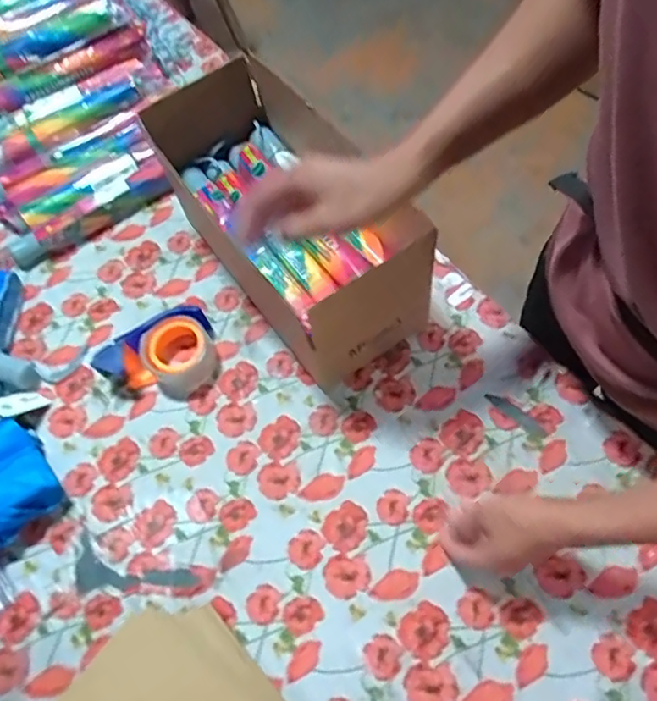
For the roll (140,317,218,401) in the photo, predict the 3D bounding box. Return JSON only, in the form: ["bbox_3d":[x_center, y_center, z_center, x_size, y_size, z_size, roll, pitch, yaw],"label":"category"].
[{"bbox_3d":[-0.186,0.007,0.750,0.084,0.052,0.083,-3,63,5],"label":"roll"}]

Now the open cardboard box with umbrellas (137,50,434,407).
[{"bbox_3d":[-0.054,-0.163,0.734,0.152,0.188,0.377,-32,68,-16],"label":"open cardboard box with umbrellas"}]

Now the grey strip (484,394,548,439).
[{"bbox_3d":[0.221,0.076,0.697,0.017,0.004,0.080,-42,67,-14],"label":"grey strip"}]

